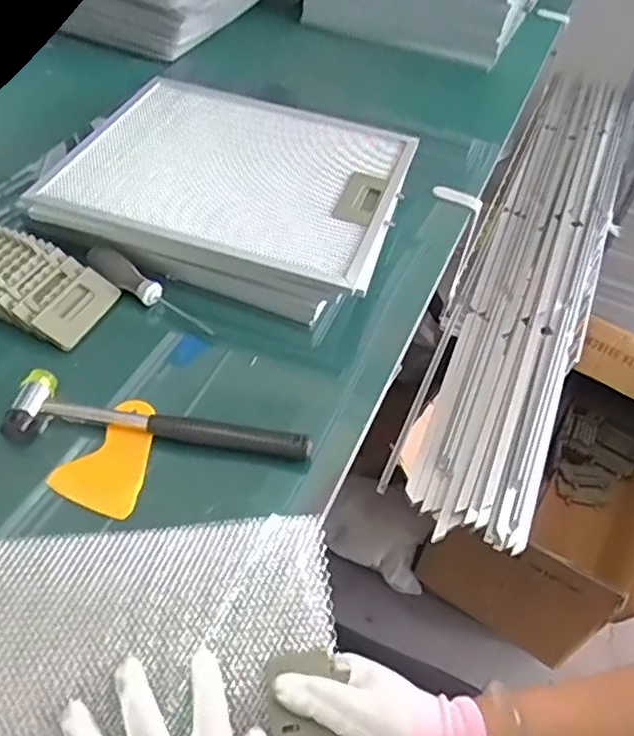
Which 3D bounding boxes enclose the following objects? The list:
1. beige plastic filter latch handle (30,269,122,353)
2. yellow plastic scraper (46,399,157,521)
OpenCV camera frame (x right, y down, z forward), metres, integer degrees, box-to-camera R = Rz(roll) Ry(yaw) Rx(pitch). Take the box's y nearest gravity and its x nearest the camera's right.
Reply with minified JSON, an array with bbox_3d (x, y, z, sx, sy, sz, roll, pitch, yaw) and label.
[{"bbox_3d":[-0.223,-0.057,0.603,0.043,0.007,0.085,33,50,-4],"label":"beige plastic filter latch handle"},{"bbox_3d":[-0.157,0.068,0.516,0.067,0.007,0.100,21,51,12],"label":"yellow plastic scraper"}]

